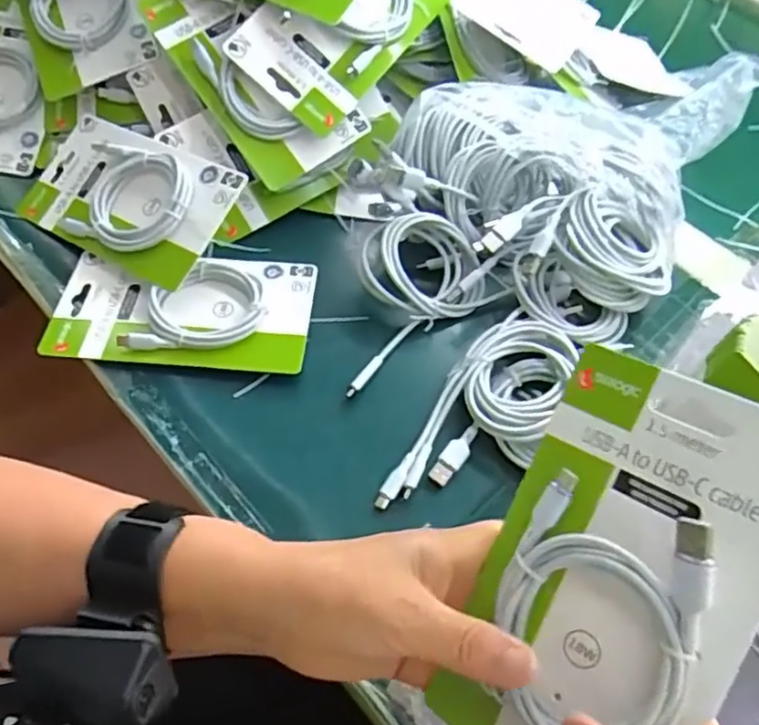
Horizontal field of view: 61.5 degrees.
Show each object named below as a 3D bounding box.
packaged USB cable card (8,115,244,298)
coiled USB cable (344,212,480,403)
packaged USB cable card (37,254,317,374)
[{"bbox_3d":[-0.194,-0.128,0.481,0.180,0.017,0.098,25,83,23],"label":"packaged USB cable card"},{"bbox_3d":[0.031,-0.046,0.445,0.093,0.038,0.132,4,57,-1],"label":"coiled USB cable"},{"bbox_3d":[-0.141,-0.040,0.458,0.179,0.013,0.098,5,57,-2],"label":"packaged USB cable card"}]

